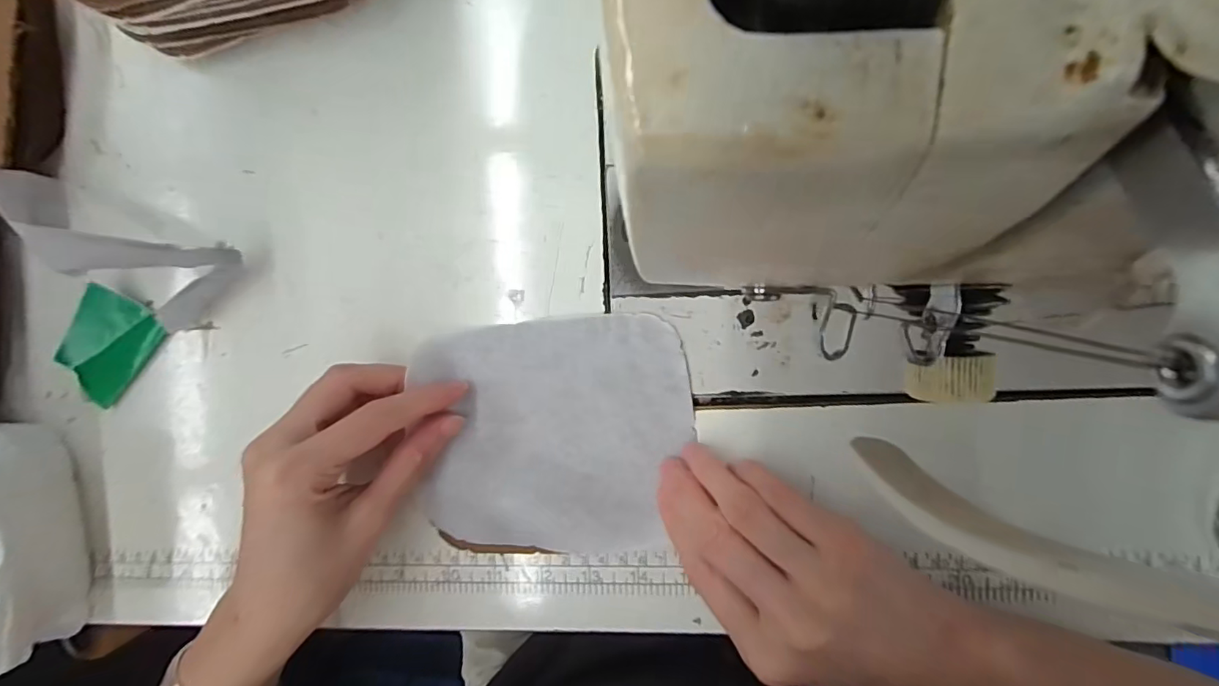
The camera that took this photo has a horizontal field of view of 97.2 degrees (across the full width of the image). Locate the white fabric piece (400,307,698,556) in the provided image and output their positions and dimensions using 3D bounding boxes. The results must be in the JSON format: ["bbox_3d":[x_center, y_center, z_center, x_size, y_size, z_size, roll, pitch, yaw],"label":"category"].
[{"bbox_3d":[-0.028,0.048,0.273,0.136,0.004,0.116,-5,92,8],"label":"white fabric piece"}]

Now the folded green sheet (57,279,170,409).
[{"bbox_3d":[-0.276,0.003,0.294,0.037,0.011,0.059,36,97,4],"label":"folded green sheet"}]

